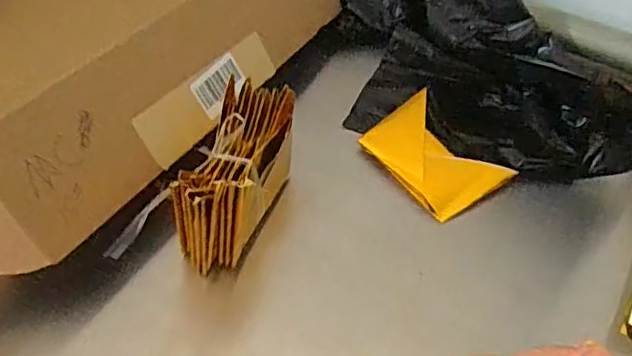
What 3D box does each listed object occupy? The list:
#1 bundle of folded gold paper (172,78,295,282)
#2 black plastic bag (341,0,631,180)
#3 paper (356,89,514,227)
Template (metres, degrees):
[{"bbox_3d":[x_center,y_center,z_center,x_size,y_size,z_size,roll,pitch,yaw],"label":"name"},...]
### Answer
[{"bbox_3d":[-0.051,0.004,0.411,0.047,0.085,0.115,14,47,10],"label":"bundle of folded gold paper"},{"bbox_3d":[0.139,-0.114,0.521,0.281,0.081,0.220,3,46,1],"label":"black plastic bag"},{"bbox_3d":[0.090,-0.017,0.473,0.070,0.006,0.098,-36,67,-17],"label":"paper"}]

